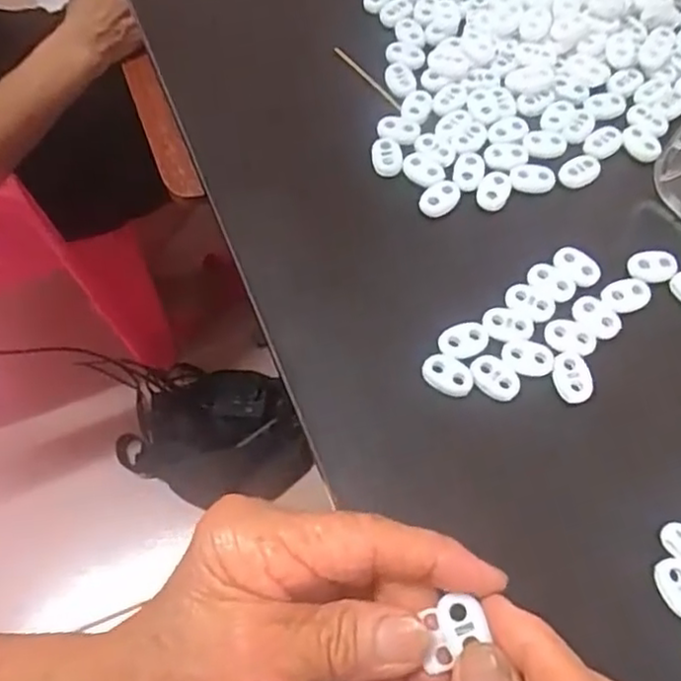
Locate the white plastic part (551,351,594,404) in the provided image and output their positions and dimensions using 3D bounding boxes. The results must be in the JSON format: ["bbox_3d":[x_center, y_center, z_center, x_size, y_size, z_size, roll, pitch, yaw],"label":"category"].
[{"bbox_3d":[0.101,0.016,0.289,0.016,0.004,0.022,-14,67,-6],"label":"white plastic part"}]

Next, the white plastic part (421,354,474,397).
[{"bbox_3d":[0.047,0.015,0.290,0.023,0.005,0.014,30,70,13],"label":"white plastic part"}]

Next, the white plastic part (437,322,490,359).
[{"bbox_3d":[0.055,0.000,0.294,0.023,0.004,0.015,-17,67,-7],"label":"white plastic part"}]

